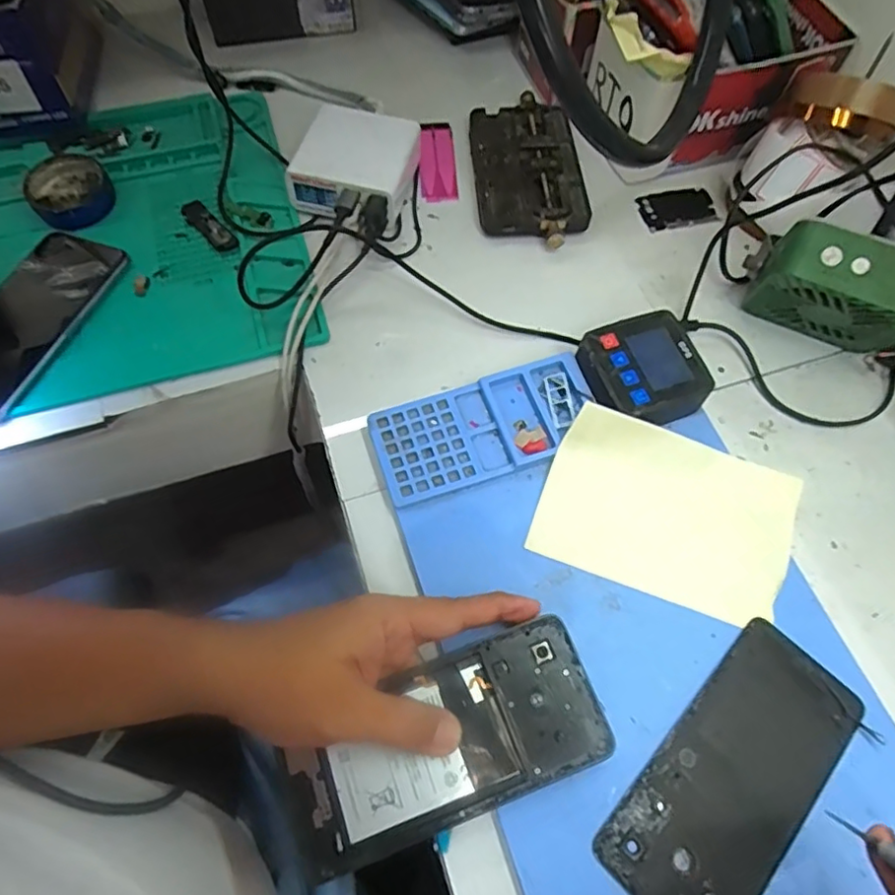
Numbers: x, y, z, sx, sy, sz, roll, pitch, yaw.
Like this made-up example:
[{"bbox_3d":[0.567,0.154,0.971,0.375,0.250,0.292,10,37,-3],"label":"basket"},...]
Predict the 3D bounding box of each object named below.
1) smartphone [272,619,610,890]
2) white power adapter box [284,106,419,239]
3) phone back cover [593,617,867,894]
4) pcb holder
[{"bbox_3d":[0.000,0.151,0.306,0.160,0.006,0.075,-25,66,-10],"label":"smartphone"},{"bbox_3d":[-0.074,-0.233,0.501,0.089,0.042,0.097,17,64,8],"label":"white power adapter box"},{"bbox_3d":[0.151,0.170,0.315,0.073,0.004,0.158,41,68,18],"label":"phone back cover"},{"bbox_3d":[0.067,-0.239,0.518,0.087,0.020,0.173,-3,63,-3],"label":"pcb holder"}]

